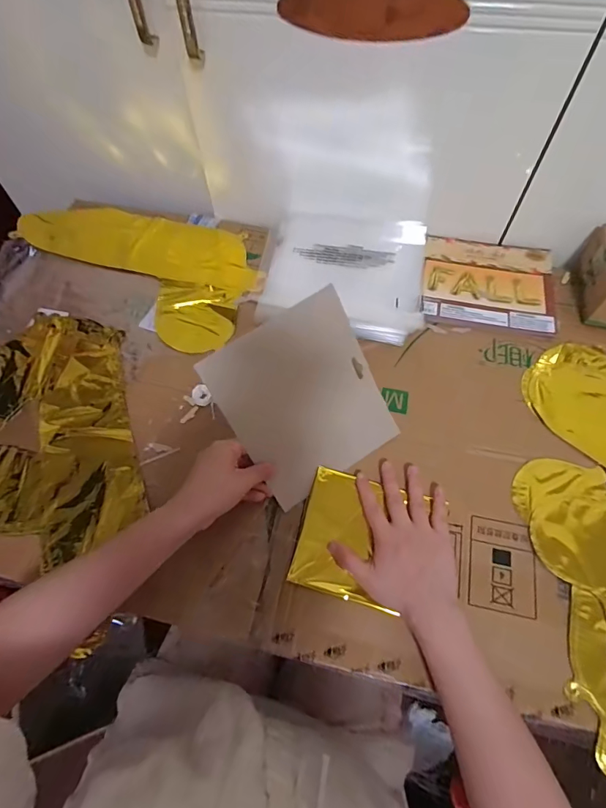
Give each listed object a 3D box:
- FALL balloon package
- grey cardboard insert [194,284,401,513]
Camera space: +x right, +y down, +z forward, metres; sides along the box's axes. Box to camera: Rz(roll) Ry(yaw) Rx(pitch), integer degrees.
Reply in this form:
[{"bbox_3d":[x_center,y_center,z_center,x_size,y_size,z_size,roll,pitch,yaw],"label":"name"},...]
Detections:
[{"bbox_3d":[0.266,-0.177,0.606,0.181,0.010,0.158,9,63,6],"label":"FALL balloon package"},{"bbox_3d":[0.005,-0.002,0.459,0.162,0.011,0.186,-33,110,-10],"label":"grey cardboard insert"}]

